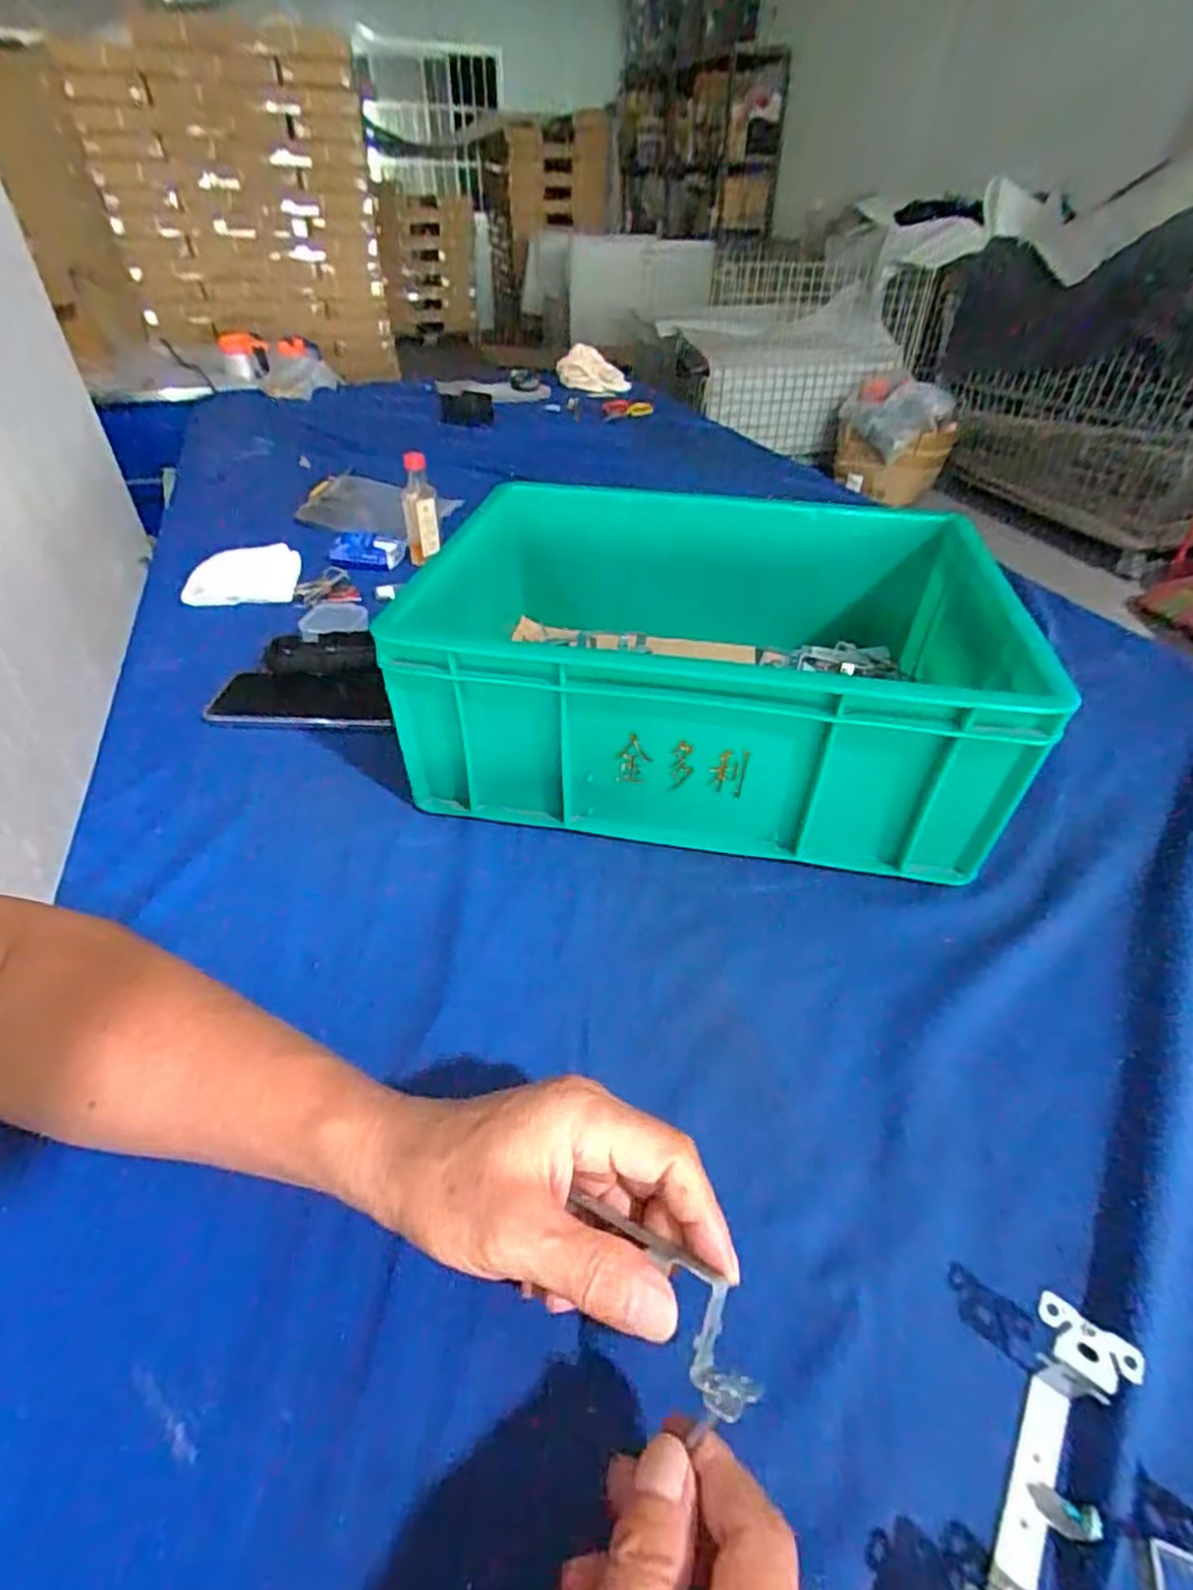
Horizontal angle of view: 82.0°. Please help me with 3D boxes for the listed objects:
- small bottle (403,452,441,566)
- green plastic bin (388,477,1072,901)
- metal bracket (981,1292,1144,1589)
[{"bbox_3d":[-0.207,-0.332,0.801,0.036,0.125,0.033,-14,43,-17],"label":"small bottle"},{"bbox_3d":[0.084,-0.112,0.539,0.393,0.145,0.307,6,41,7],"label":"green plastic bin"},{"bbox_3d":[0.151,0.231,0.229,0.031,0.029,0.104,27,47,28],"label":"metal bracket"}]

